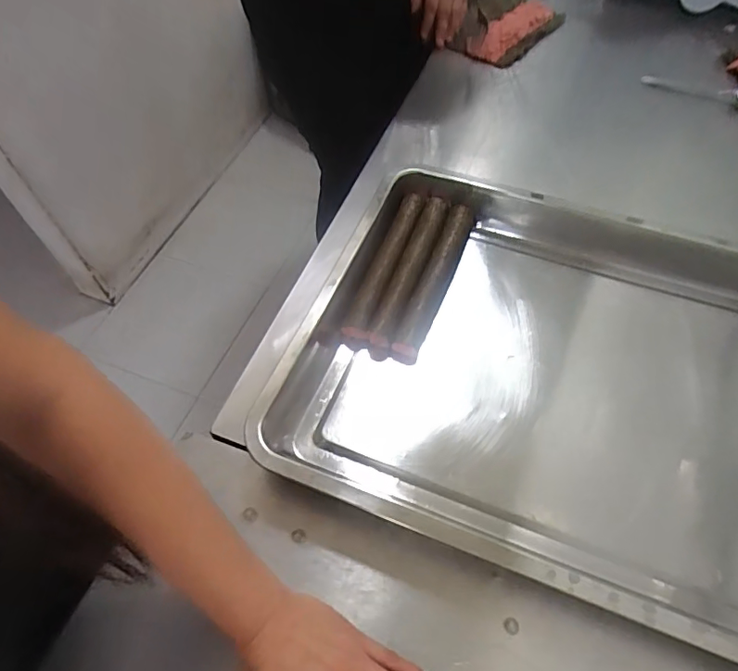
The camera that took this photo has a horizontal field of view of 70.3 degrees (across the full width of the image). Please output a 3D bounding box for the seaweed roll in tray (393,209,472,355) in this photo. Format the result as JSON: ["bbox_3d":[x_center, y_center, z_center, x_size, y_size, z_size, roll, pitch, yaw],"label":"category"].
[{"bbox_3d":[0.072,-0.064,0.556,0.029,0.030,0.189,19,60,13],"label":"seaweed roll in tray"}]

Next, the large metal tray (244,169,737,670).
[{"bbox_3d":[0.235,0.049,0.479,0.595,0.054,0.390,19,60,13],"label":"large metal tray"}]

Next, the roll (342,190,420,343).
[{"bbox_3d":[0.018,-0.080,0.566,0.026,0.030,0.186,17,59,12],"label":"roll"}]

